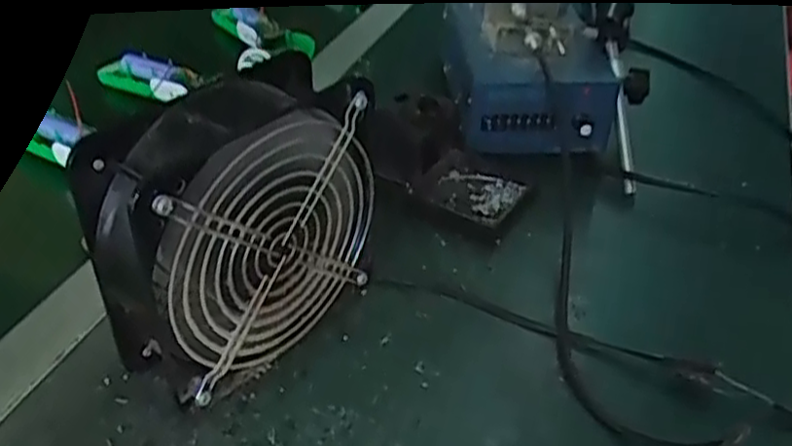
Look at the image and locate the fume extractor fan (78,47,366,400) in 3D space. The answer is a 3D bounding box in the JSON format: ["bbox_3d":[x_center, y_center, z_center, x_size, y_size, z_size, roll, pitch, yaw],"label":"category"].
[{"bbox_3d":[-0.075,0.010,0.369,0.052,0.151,0.139,33,45,32],"label":"fume extractor fan"}]

